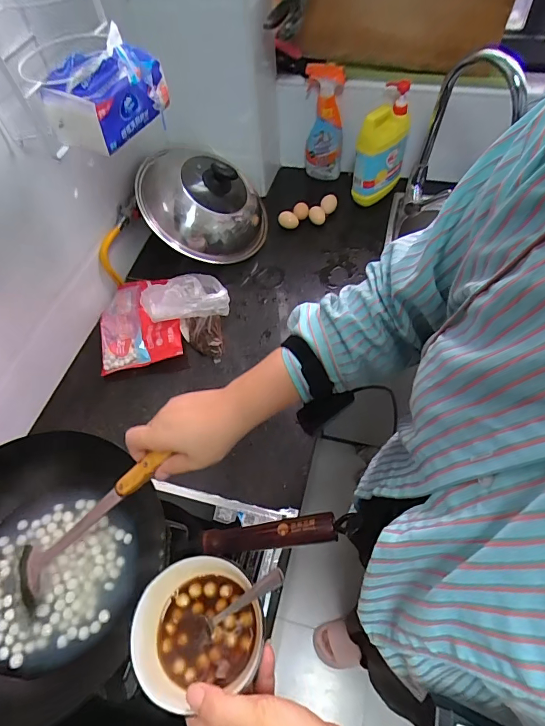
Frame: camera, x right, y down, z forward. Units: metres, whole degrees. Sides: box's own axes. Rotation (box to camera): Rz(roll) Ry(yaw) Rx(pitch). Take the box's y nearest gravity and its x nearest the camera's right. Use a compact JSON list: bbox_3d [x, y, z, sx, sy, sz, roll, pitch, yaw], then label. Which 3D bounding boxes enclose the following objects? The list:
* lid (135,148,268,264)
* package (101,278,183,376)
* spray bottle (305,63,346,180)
[{"bbox_3d":[-0.157,-0.378,0.959,0.271,0.123,0.298,6,73,-22],"label":"lid"},{"bbox_3d":[-0.289,-0.093,0.922,0.174,0.048,0.240,-12,57,-3],"label":"package"},{"bbox_3d":[0.131,-0.607,1.071,0.091,0.254,0.070,-4,57,2],"label":"spray bottle"}]

